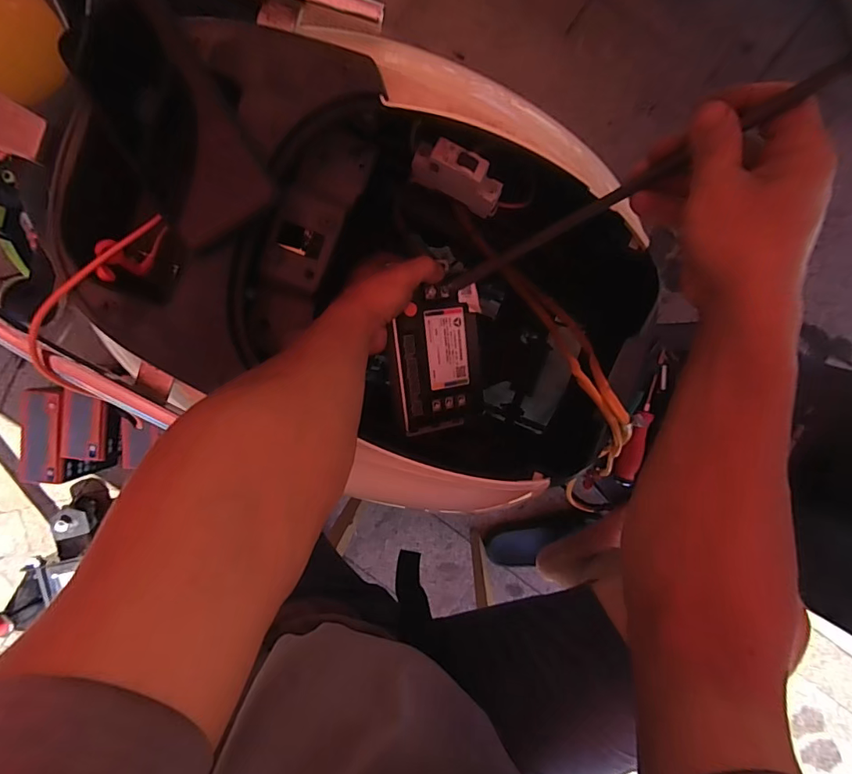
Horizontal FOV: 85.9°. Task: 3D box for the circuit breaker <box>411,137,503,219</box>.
[{"bbox_3d":[0.026,-0.175,0.381,0.077,0.056,0.026,24,93,1],"label":"circuit breaker"}]

